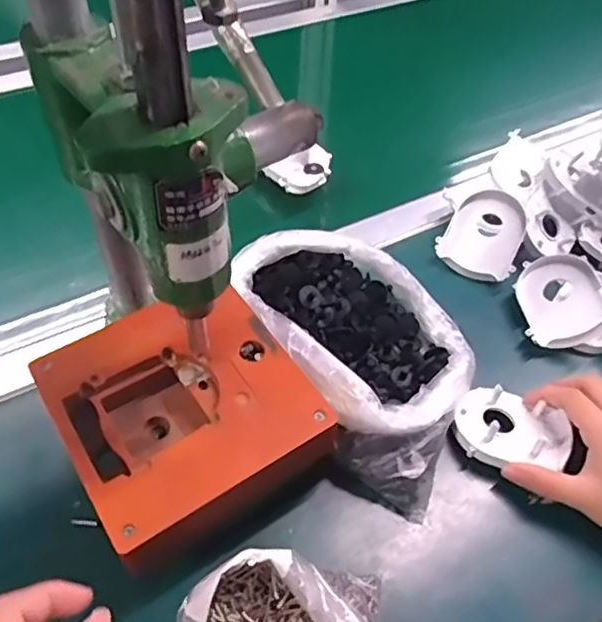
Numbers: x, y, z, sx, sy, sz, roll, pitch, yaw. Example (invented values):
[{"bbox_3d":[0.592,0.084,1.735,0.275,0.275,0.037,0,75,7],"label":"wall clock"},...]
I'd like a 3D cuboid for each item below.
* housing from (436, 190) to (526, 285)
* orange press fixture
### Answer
[{"bbox_3d":[0.175,-0.070,0.566,0.069,0.025,0.081,28,85,19],"label":"housing"},{"bbox_3d":[-0.080,0.079,0.413,0.159,0.076,0.163,-30,58,-26],"label":"orange press fixture"}]

